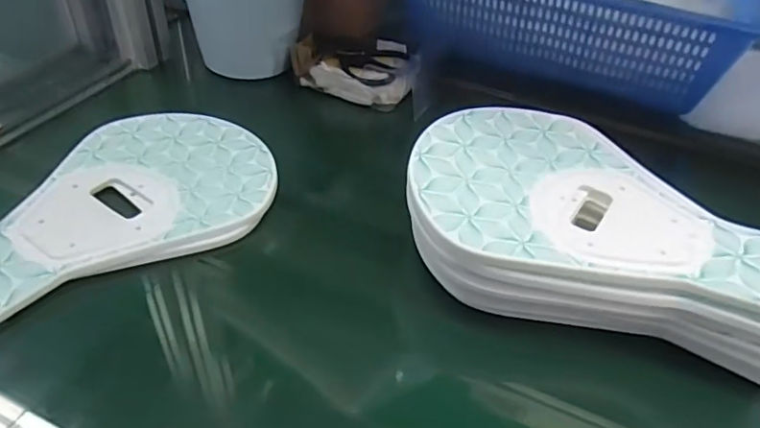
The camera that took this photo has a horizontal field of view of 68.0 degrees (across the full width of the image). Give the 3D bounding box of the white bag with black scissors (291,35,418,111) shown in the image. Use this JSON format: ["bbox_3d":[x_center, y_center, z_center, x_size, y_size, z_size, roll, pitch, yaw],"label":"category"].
[{"bbox_3d":[-0.021,-0.155,0.591,0.122,0.035,0.084,21,44,16],"label":"white bag with black scissors"}]

